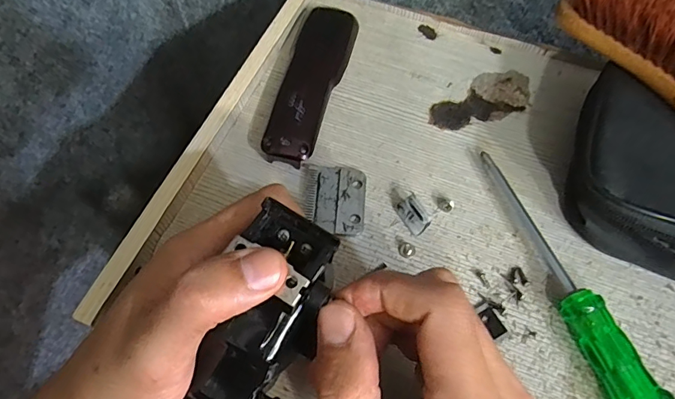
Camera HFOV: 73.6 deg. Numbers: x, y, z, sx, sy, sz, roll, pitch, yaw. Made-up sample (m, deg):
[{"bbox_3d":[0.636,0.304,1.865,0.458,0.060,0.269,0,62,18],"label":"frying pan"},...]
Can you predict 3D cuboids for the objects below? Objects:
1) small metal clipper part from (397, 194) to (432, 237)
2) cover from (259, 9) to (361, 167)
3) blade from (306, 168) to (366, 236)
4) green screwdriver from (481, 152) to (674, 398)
[{"bbox_3d":[0.046,0.010,0.273,0.012,0.012,0.023,-28,66,-11],"label":"small metal clipper part"},{"bbox_3d":[-0.017,-0.087,0.319,0.038,0.018,0.138,11,65,8],"label":"cover"},{"bbox_3d":[-0.001,0.000,0.283,0.036,0.006,0.045,3,64,4],"label":"blade"},{"bbox_3d":[0.126,0.052,0.242,0.020,0.023,0.184,-19,64,-6],"label":"green screwdriver"}]

